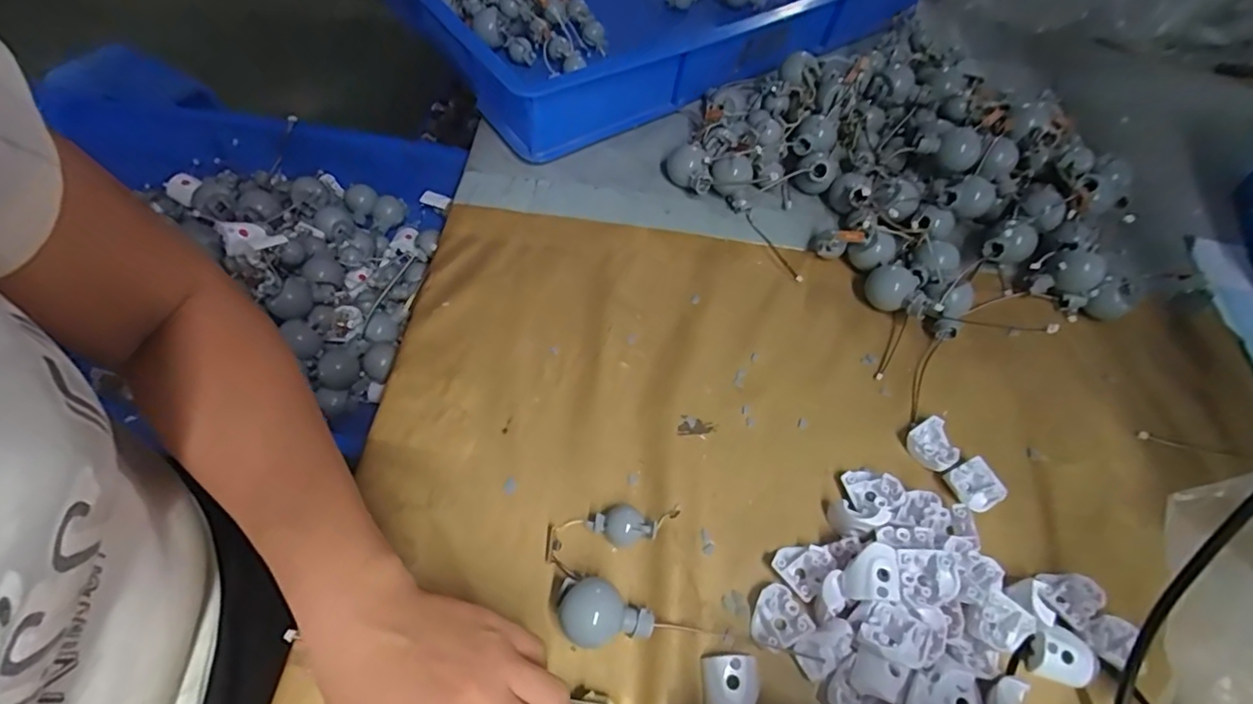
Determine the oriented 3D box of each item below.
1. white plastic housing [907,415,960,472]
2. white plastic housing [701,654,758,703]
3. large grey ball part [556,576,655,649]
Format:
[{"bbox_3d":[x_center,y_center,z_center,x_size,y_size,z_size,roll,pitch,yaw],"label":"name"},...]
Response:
[{"bbox_3d":[0.211,0.064,0.413,0.030,0.010,0.033,-26,63,-20],"label":"white plastic housing"},{"bbox_3d":[0.058,0.186,0.332,0.029,0.012,0.031,3,57,-3],"label":"white plastic housing"},{"bbox_3d":[-0.012,0.149,0.341,0.053,0.028,0.033,3,57,-3],"label":"large grey ball part"}]

